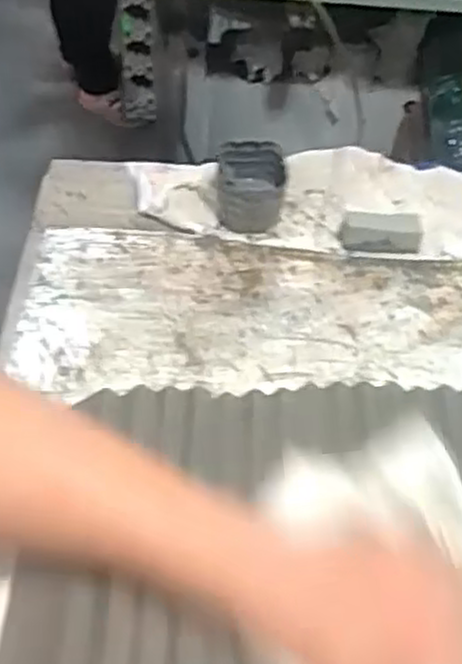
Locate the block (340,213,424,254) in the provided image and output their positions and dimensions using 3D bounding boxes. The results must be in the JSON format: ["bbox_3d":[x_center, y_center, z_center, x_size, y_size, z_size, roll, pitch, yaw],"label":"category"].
[{"bbox_3d":[0.137,-0.091,0.688,0.070,0.024,0.029,7,48,3],"label":"block"}]

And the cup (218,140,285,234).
[{"bbox_3d":[0.018,-0.131,0.698,0.064,0.065,0.074,2,48,-1],"label":"cup"}]

